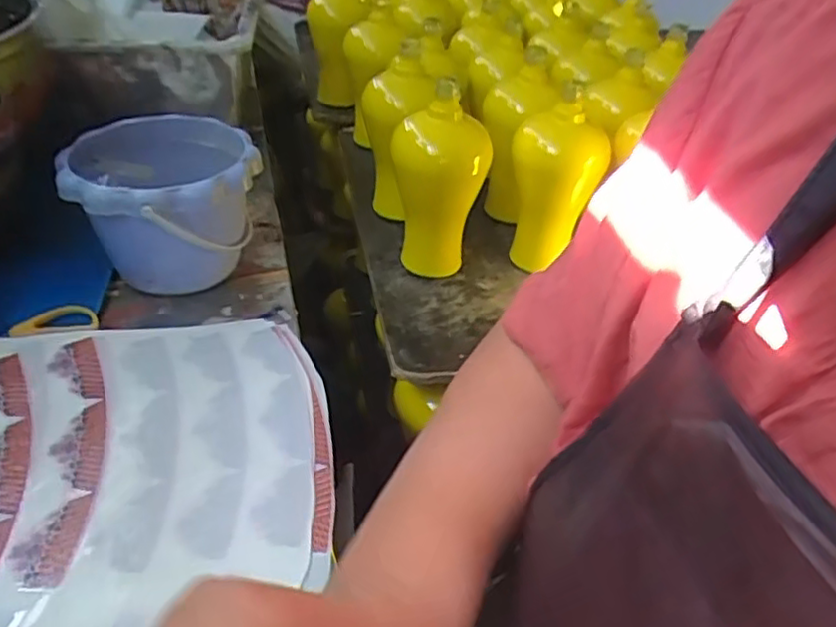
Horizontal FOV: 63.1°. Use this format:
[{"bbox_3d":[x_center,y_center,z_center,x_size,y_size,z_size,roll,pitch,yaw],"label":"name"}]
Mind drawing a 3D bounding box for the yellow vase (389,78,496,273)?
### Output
[{"bbox_3d":[0.022,-0.129,0.726,0.101,0.193,0.084,2,36,-5],"label":"yellow vase"}]

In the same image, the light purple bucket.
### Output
[{"bbox_3d":[-0.222,-0.090,0.602,0.148,0.116,0.156,3,38,-3],"label":"light purple bucket"}]

